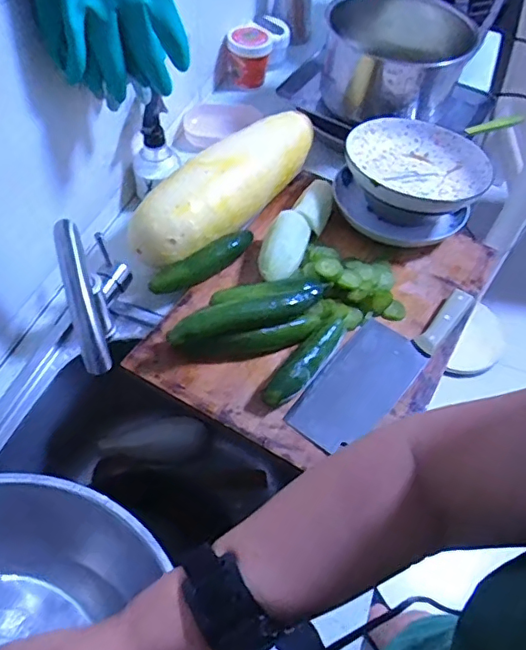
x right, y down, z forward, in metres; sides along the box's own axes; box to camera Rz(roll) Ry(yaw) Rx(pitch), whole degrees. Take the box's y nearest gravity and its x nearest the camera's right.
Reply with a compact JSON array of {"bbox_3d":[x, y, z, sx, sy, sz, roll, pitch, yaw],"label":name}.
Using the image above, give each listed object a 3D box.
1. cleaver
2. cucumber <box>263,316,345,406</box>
[{"bbox_3d":[0.143,0.037,0.661,0.083,0.019,0.275,36,59,20],"label":"cleaver"},{"bbox_3d":[0.054,0.037,0.643,0.031,0.029,0.146,31,58,17],"label":"cucumber"}]

